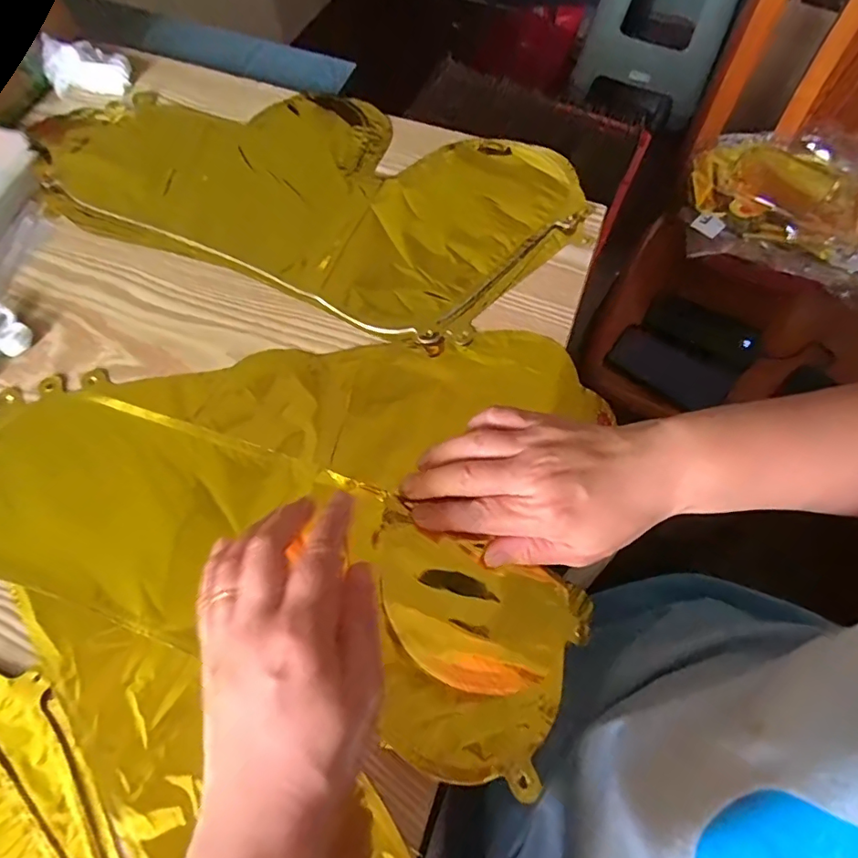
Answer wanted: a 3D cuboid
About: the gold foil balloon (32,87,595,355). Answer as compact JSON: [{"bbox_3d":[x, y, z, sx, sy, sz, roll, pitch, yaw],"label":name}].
[{"bbox_3d":[-0.102,-0.204,0.429,0.420,0.013,0.210,22,68,10],"label":"gold foil balloon"}]

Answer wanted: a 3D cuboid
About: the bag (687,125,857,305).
[{"bbox_3d":[0.505,-0.314,0.739,0.265,0.052,0.231,15,67,5],"label":"bag"}]

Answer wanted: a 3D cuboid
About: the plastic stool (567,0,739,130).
[{"bbox_3d":[0.617,-1.121,1.363,0.347,0.472,0.280,19,68,7],"label":"plastic stool"}]

